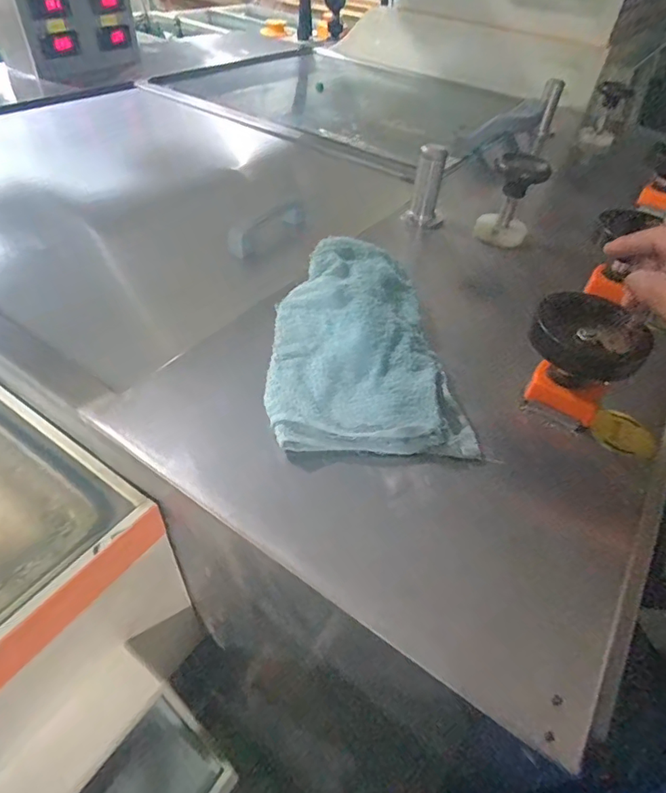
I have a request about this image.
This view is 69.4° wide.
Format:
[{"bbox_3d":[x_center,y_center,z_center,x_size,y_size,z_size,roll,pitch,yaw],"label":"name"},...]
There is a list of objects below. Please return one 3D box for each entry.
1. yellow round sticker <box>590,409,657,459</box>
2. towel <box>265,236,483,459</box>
[{"bbox_3d":[0.282,0.037,0.464,0.066,0.005,0.048,32,57,4],"label":"yellow round sticker"},{"bbox_3d":[0.025,-0.066,0.513,0.185,0.068,0.307,-1,46,-7],"label":"towel"}]

